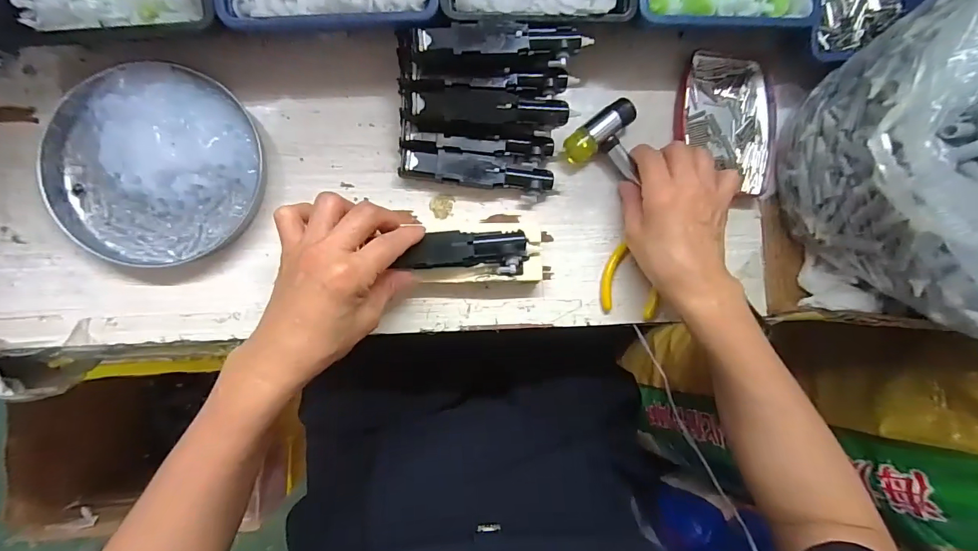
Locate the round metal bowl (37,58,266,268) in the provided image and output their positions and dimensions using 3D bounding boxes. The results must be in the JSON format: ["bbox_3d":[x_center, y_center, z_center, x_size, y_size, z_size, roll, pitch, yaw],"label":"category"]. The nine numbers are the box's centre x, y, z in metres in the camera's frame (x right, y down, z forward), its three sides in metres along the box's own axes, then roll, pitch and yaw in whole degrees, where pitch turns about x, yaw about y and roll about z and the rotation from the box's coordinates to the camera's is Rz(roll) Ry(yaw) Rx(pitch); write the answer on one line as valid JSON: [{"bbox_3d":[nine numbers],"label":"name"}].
[{"bbox_3d":[-0.245,-0.081,0.316,0.143,0.022,0.140,0,89,-7],"label":"round metal bowl"}]

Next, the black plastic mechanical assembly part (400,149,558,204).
[{"bbox_3d":[-0.008,-0.082,0.346,0.117,0.019,0.029,9,88,-7],"label":"black plastic mechanical assembly part"}]

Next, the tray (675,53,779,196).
[{"bbox_3d":[0.203,-0.133,0.375,0.089,0.016,0.111,10,87,-7],"label":"tray"}]

